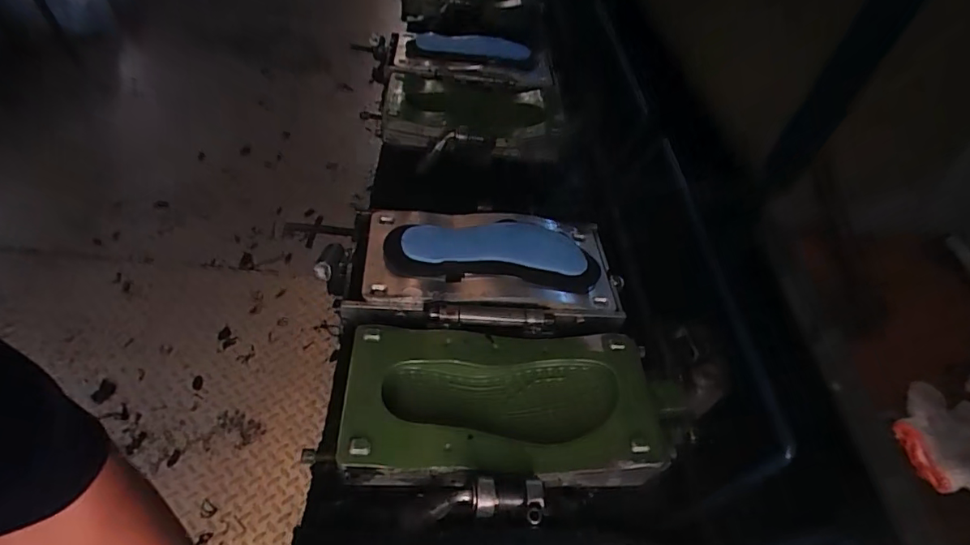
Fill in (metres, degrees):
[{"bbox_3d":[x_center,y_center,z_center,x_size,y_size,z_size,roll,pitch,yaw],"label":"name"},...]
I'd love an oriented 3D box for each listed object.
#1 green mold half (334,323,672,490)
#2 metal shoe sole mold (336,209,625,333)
[{"bbox_3d":[0.016,0.143,0.561,0.327,0.050,0.164,0,47,-5],"label":"green mold half"},{"bbox_3d":[0.005,-0.009,0.671,0.358,0.057,0.194,2,46,-4],"label":"metal shoe sole mold"}]

